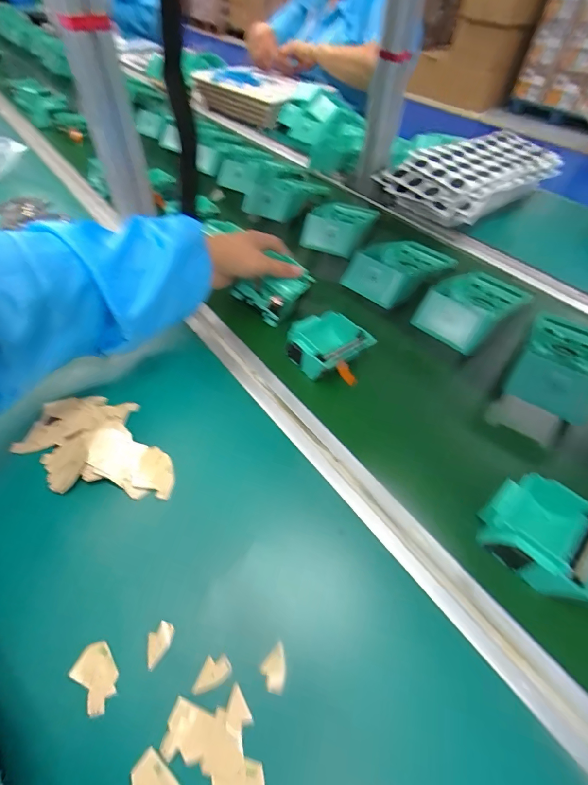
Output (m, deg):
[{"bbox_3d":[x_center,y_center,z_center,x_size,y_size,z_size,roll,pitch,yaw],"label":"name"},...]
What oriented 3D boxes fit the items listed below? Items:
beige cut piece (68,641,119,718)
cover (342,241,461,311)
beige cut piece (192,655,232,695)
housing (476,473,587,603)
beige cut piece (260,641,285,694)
[{"bbox_3d":[-0.129,0.187,0.252,0.024,0.006,0.037,-36,57,-29],"label":"beige cut piece"},{"bbox_3d":[0.153,-0.184,0.540,0.090,0.043,0.182,33,55,27],"label":"cover"},{"bbox_3d":[-0.055,0.185,0.253,0.026,0.004,0.016,-30,54,-26],"label":"beige cut piece"},{"bbox_3d":[0.198,0.111,0.303,0.082,0.034,0.073,34,55,27],"label":"housing"},{"bbox_3d":[-0.014,0.184,0.255,0.016,0.005,0.026,-3,47,-4],"label":"beige cut piece"}]

